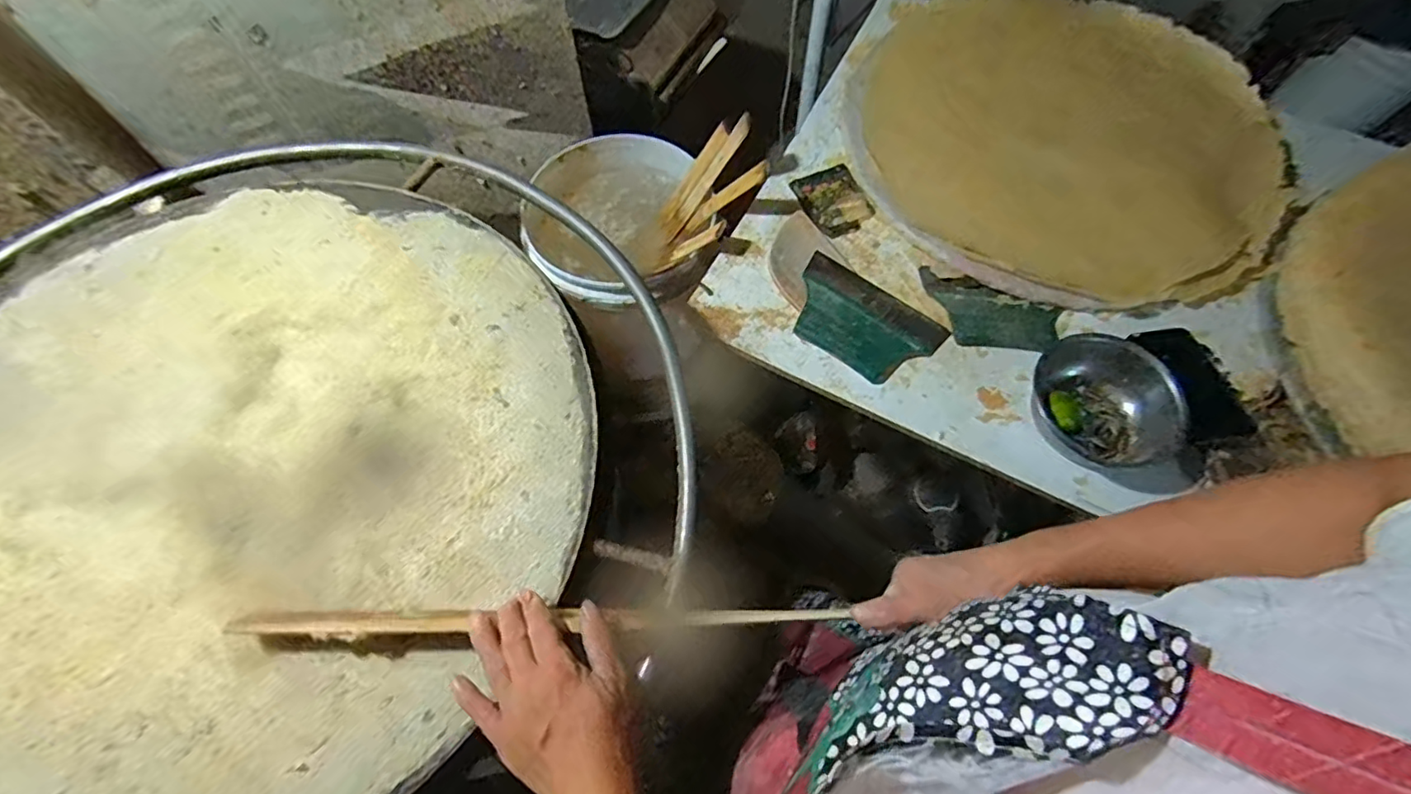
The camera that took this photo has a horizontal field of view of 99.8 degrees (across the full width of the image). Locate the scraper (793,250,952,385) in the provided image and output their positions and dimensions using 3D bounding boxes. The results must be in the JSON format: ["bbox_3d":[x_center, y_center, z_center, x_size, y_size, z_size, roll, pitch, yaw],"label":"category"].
[{"bbox_3d":[0.200,-0.099,0.769,0.192,0.019,0.124,35,70,15],"label":"scraper"}]

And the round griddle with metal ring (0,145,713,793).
[{"bbox_3d":[-0.436,0.068,0.529,0.786,0.054,0.758,27,68,12],"label":"round griddle with metal ring"}]

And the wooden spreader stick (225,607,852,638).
[{"bbox_3d":[-0.126,0.169,0.448,0.451,0.031,0.018,-1,65,0],"label":"wooden spreader stick"}]

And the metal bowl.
[{"bbox_3d":[0.465,0.012,0.697,0.145,0.055,0.165,-36,70,-15],"label":"metal bowl"}]

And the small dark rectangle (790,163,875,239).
[{"bbox_3d":[0.187,-0.287,0.866,0.096,0.008,0.120,-17,66,-12],"label":"small dark rectangle"}]

